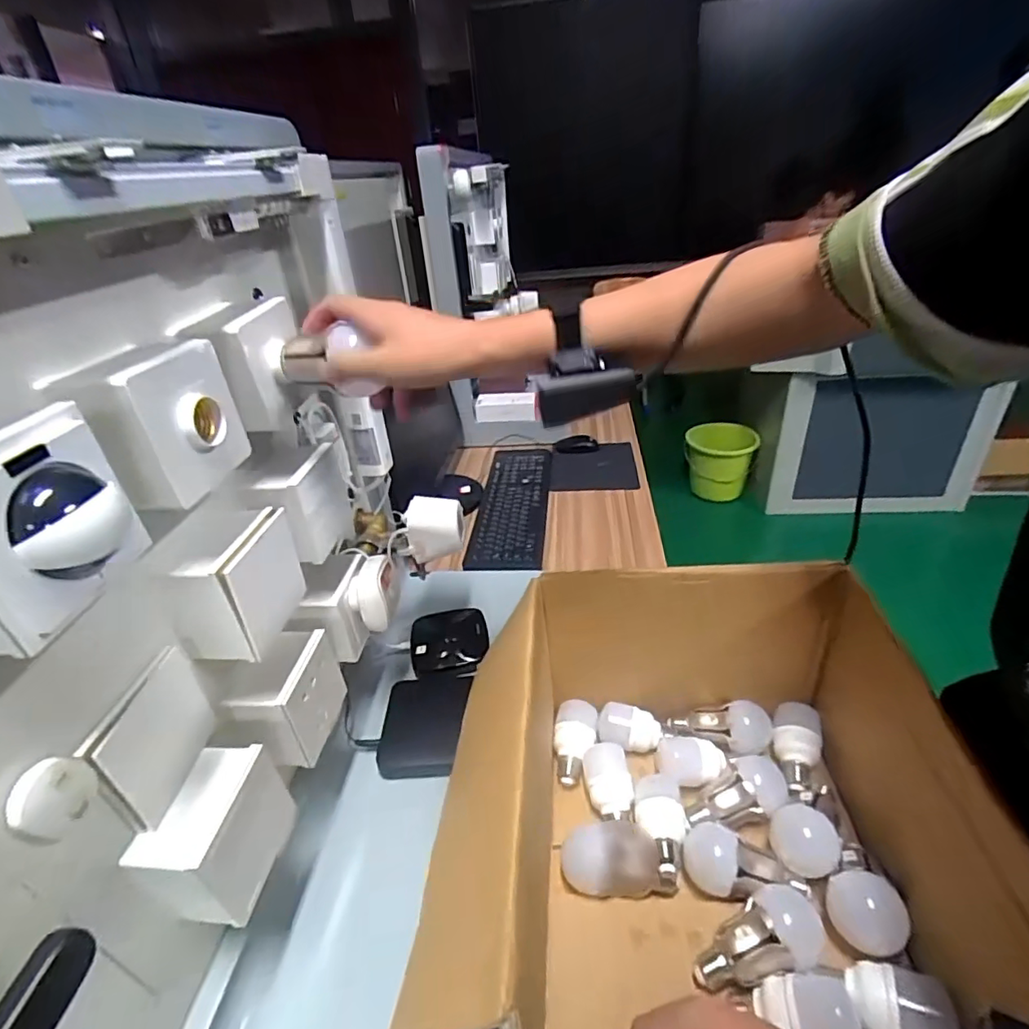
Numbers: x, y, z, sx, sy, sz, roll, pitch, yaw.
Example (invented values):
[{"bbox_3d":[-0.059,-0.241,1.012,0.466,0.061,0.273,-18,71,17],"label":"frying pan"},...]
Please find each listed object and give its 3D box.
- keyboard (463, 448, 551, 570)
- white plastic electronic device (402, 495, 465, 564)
[{"bbox_3d":[-0.004,-0.031,1.171,0.150,0.028,0.495,0,33,6],"label":"keyboard"},{"bbox_3d":[-0.099,0.015,0.698,0.075,0.055,0.069,-6,33,-2],"label":"white plastic electronic device"}]

